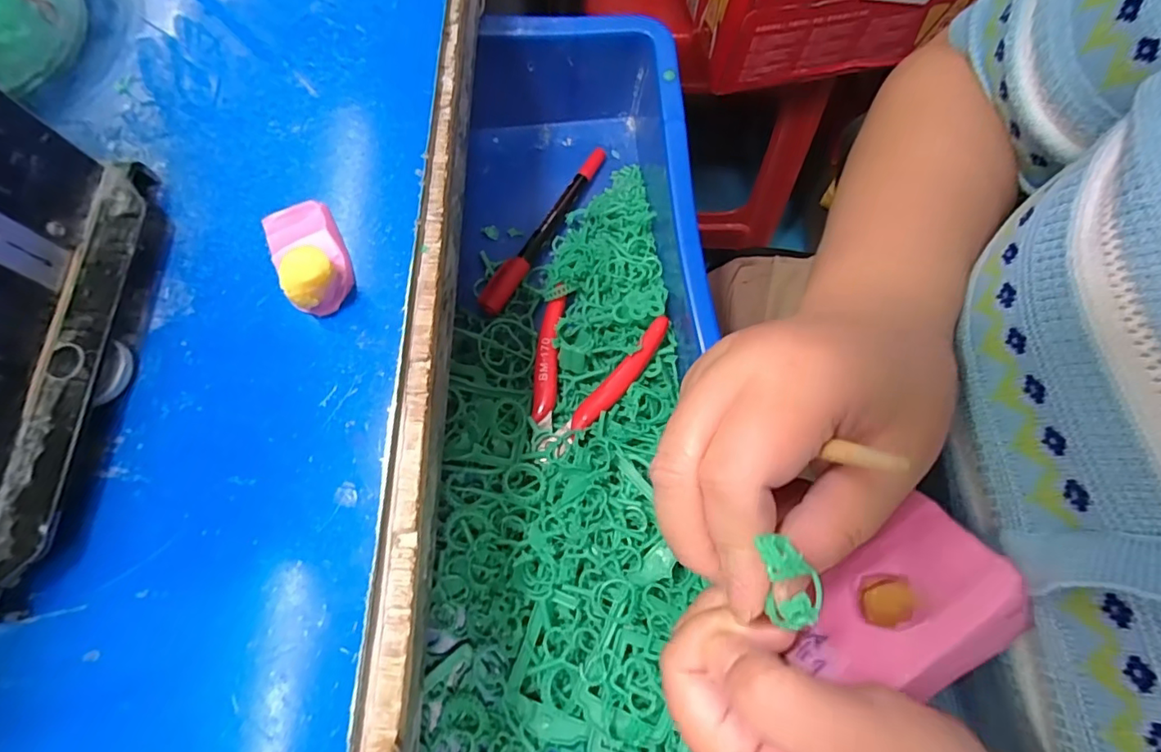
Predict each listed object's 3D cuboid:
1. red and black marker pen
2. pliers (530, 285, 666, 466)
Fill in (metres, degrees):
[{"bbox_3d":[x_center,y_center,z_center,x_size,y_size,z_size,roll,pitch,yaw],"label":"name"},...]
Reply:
[{"bbox_3d":[-0.022,-0.097,0.353,0.015,0.010,0.136,31,76,10],"label":"red and black marker pen"},{"bbox_3d":[0.000,0.001,0.324,0.071,0.013,0.102,22,75,8],"label":"pliers"}]

